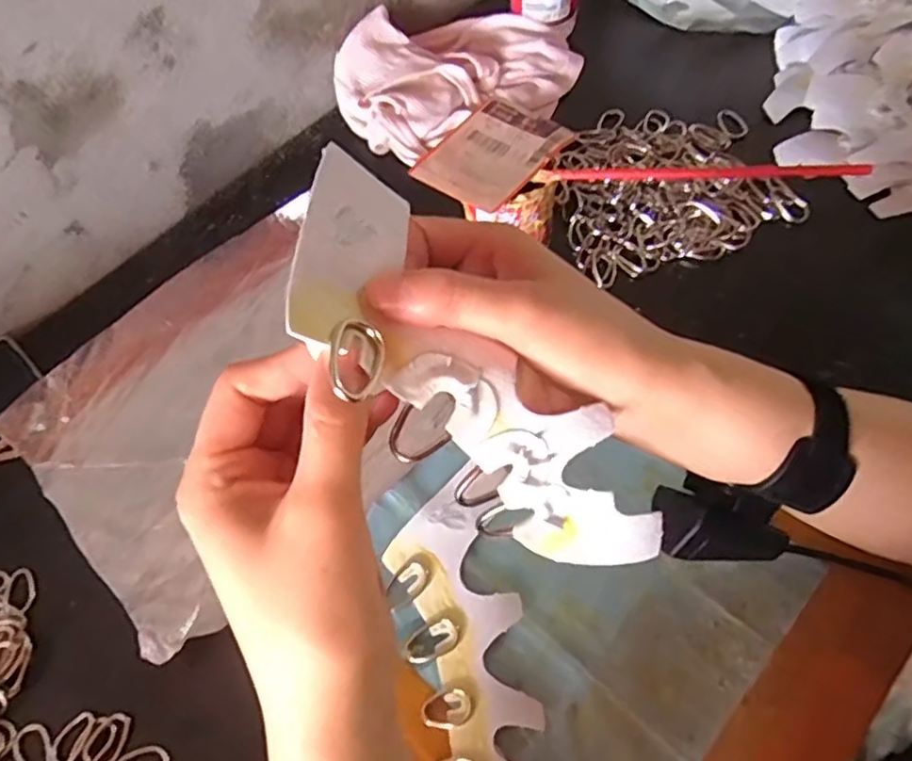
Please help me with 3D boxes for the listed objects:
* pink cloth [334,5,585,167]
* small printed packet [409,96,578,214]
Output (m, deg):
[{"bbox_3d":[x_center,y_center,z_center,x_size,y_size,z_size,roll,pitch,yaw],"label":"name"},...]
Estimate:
[{"bbox_3d":[0.009,-0.283,0.585,0.234,0.063,0.138,-22,62,-6],"label":"pink cloth"},{"bbox_3d":[0.025,-0.164,0.469,0.077,0.007,0.098,36,72,24],"label":"small printed packet"}]

